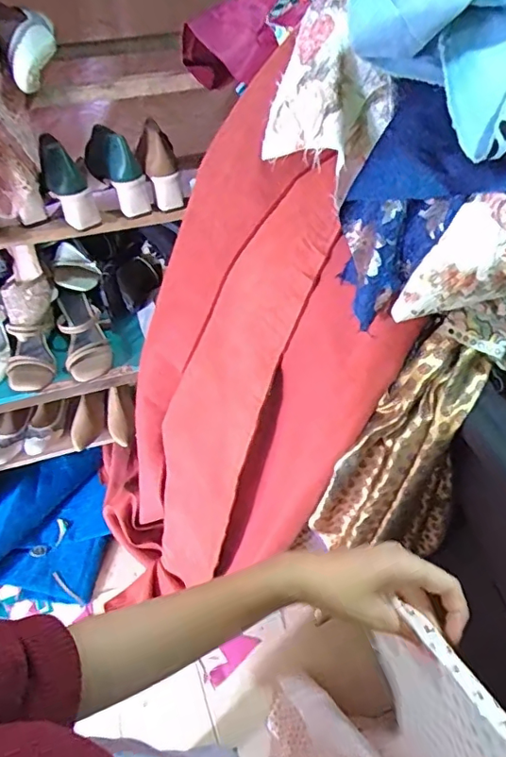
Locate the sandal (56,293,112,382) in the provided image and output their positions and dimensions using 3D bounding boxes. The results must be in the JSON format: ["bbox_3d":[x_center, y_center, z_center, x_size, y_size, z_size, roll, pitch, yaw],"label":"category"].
[{"bbox_3d":[-0.333,-0.089,1.024,0.085,0.070,0.188,-17,78,-15],"label":"sandal"}]

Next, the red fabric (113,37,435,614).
[{"bbox_3d":[-0.085,0.091,0.980,0.299,1.064,0.340,16,48,-15],"label":"red fabric"}]

